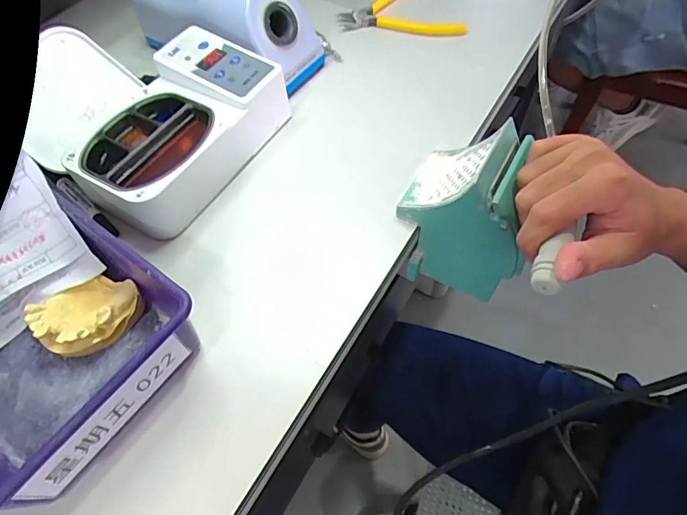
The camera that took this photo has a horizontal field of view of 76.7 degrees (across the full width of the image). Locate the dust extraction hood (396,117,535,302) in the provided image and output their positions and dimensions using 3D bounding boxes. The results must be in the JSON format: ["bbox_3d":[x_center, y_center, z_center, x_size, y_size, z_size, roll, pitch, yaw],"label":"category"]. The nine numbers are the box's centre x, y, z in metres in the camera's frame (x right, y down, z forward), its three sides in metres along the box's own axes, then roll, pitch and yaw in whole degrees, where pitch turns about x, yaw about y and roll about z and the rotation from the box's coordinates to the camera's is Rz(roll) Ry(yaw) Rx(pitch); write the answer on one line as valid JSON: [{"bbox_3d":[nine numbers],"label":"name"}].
[{"bbox_3d":[0.105,-0.039,0.369,0.105,0.138,0.074,26,59,18],"label":"dust extraction hood"}]

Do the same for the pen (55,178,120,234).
[{"bbox_3d":[-0.234,-0.046,0.394,0.086,0.013,0.010,36,67,23],"label":"pen"}]

